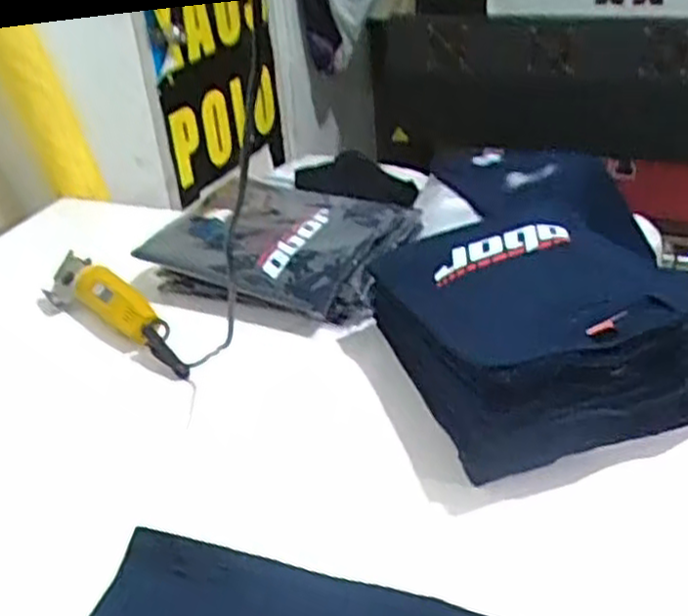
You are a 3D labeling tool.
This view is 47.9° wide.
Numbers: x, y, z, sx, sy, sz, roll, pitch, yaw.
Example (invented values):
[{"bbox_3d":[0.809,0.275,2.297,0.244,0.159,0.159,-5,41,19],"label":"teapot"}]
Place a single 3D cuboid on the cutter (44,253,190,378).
[{"bbox_3d":[-0.314,0.006,1.107,0.353,0.069,0.095,24,80,39],"label":"cutter"}]

